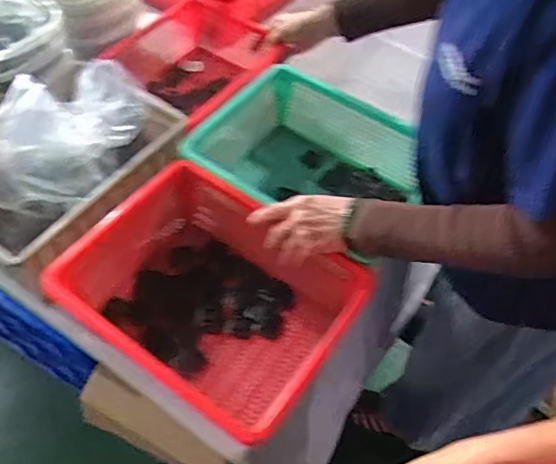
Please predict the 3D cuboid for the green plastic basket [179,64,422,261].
[{"bbox_3d":[0.024,-0.098,0.809,0.289,0.121,0.244,30,58,16],"label":"green plastic basket"}]

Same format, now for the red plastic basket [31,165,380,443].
[{"bbox_3d":[-0.079,0.072,0.668,0.316,0.112,0.246,31,58,17],"label":"red plastic basket"}]

